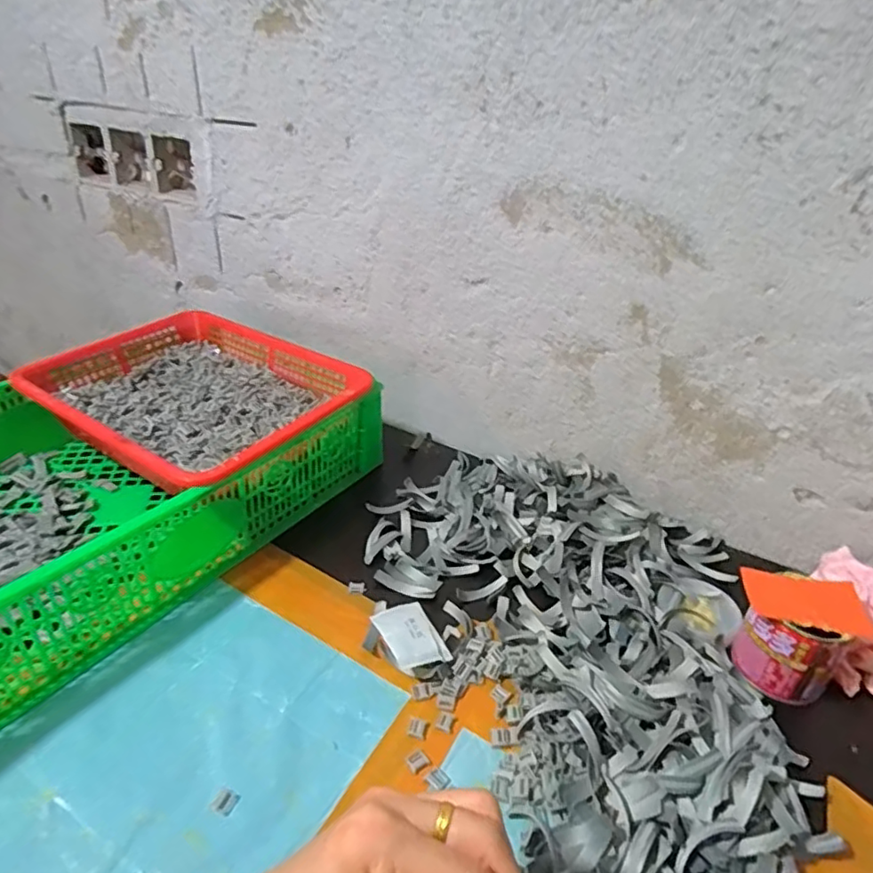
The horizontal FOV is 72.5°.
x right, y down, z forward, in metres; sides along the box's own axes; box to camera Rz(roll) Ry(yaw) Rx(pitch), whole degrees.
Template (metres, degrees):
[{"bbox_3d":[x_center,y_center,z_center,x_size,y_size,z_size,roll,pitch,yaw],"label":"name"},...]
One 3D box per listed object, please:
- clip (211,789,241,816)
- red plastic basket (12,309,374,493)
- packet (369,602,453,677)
[{"bbox_3d":[-0.126,0.218,0.355,0.013,0.004,0.013,14,32,16],"label":"clip"},{"bbox_3d":[-0.240,-0.036,0.614,0.297,0.074,0.244,22,35,27],"label":"red plastic basket"},{"bbox_3d":[-0.019,0.155,0.455,0.041,0.019,0.064,-12,34,-25],"label":"packet"}]

